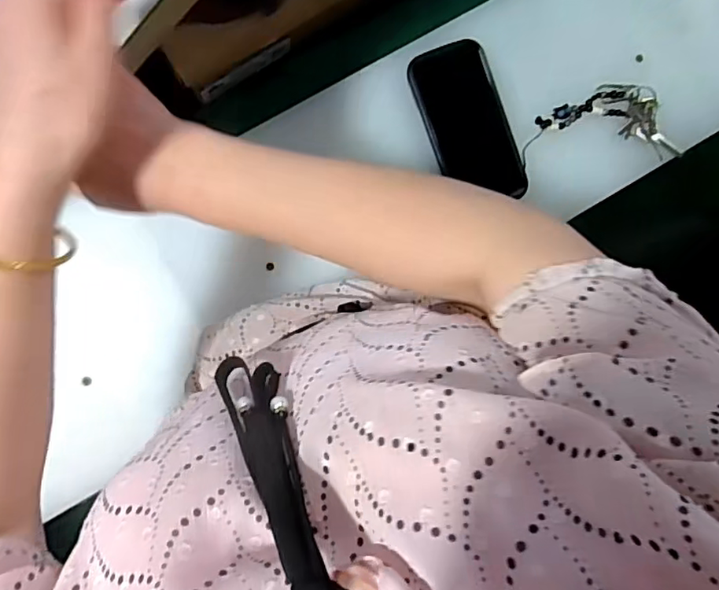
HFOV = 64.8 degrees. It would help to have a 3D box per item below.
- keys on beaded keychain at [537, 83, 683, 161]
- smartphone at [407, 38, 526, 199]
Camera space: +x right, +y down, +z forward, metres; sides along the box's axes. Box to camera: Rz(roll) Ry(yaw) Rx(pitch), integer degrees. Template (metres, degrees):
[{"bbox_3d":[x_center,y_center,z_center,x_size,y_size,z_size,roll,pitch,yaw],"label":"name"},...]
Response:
[{"bbox_3d":[0.267,-0.190,0.594,0.158,0.011,0.064,11,92,-7],"label":"keys on beaded keychain"},{"bbox_3d":[0.109,-0.172,0.572,0.082,0.009,0.159,-20,96,-5],"label":"smartphone"}]

